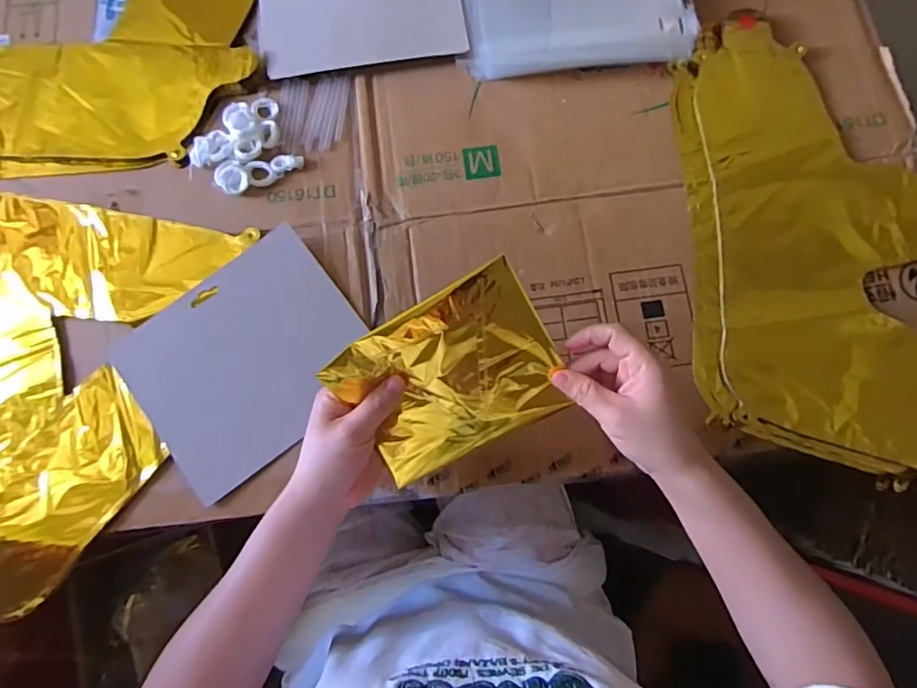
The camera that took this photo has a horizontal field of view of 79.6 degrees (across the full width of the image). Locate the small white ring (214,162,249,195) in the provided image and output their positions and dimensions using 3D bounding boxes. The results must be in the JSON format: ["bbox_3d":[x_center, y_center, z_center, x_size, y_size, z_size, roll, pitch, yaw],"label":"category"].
[{"bbox_3d":[-0.208,-0.152,0.504,0.033,0.006,0.026,40,82,8],"label":"small white ring"}]

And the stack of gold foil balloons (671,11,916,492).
[{"bbox_3d":[0.319,-0.096,0.483,0.225,0.017,0.408,0,79,1],"label":"stack of gold foil balloons"}]

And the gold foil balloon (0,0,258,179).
[{"bbox_3d":[-0.402,-0.274,0.548,0.399,0.025,0.232,-5,79,0],"label":"gold foil balloon"}]

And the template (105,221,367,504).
[{"bbox_3d":[-0.178,0.013,0.470,0.188,0.006,0.158,-38,85,-6],"label":"template"}]

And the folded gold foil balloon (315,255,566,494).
[{"bbox_3d":[-0.004,0.028,0.395,0.147,0.015,0.121,-28,110,8],"label":"folded gold foil balloon"}]

